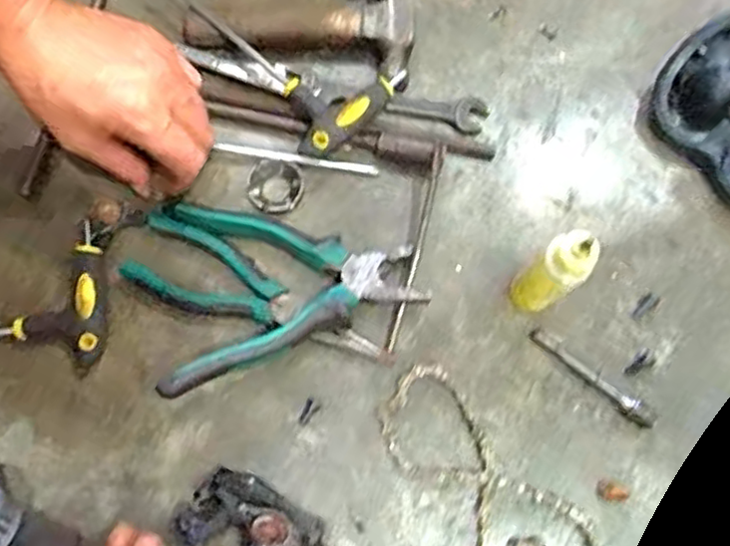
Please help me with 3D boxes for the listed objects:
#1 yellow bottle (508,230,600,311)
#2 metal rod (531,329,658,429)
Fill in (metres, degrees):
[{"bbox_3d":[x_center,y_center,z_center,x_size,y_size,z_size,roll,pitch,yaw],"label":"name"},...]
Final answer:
[{"bbox_3d":[0.117,0.002,0.420,0.022,0.119,0.029,-42,78,-12],"label":"yellow bottle"},{"bbox_3d":[0.154,0.071,0.451,0.096,0.013,0.010,38,76,10],"label":"metal rod"}]

